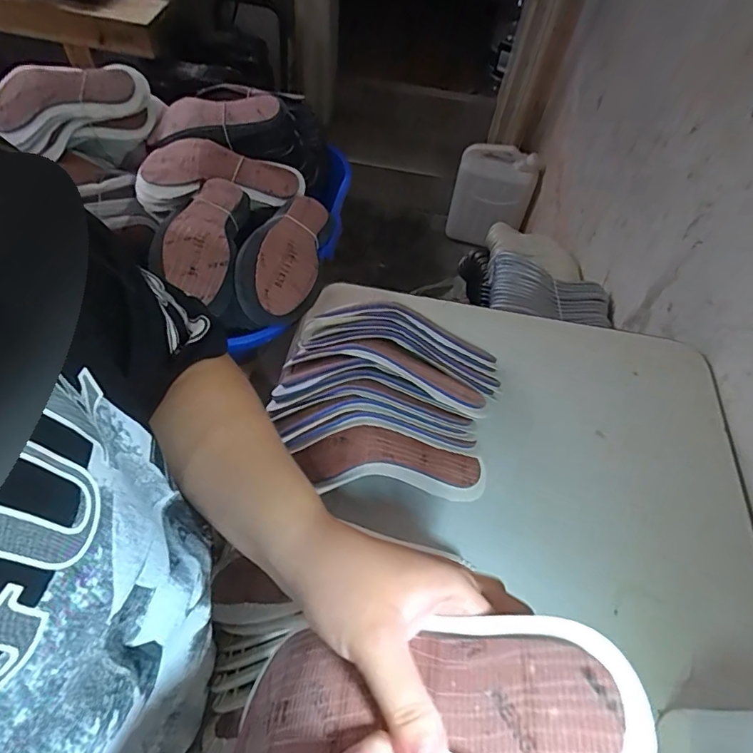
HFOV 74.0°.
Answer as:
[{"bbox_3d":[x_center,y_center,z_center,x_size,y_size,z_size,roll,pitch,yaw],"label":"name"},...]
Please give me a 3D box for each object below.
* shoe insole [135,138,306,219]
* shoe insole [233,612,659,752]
[{"bbox_3d":[-0.236,-0.302,0.754,0.244,0.068,0.085,-4,56,-8],"label":"shoe insole"},{"bbox_3d":[0.017,0.157,0.235,0.201,0.031,0.071,-13,54,17],"label":"shoe insole"}]

